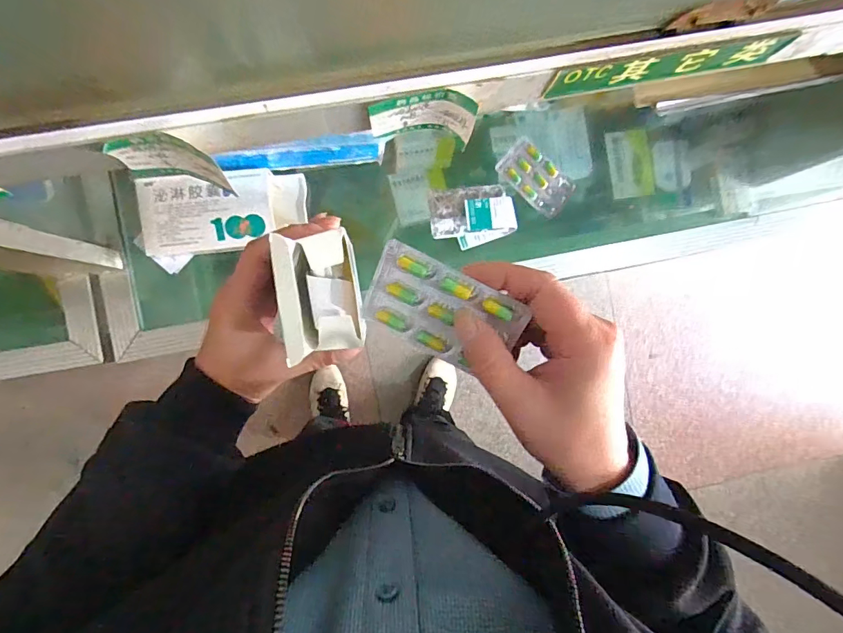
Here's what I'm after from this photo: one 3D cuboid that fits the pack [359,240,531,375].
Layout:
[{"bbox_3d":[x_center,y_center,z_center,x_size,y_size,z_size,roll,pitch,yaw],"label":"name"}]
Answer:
[{"bbox_3d":[0.012,-0.003,0.267,0.091,0.013,0.053,28,115,8],"label":"pack"}]

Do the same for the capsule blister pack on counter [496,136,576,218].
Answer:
[{"bbox_3d":[0.139,-0.169,0.546,0.055,0.008,0.095,-44,85,-3],"label":"capsule blister pack on counter"}]

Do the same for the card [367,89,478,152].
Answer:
[{"bbox_3d":[0.001,-0.109,0.247,0.056,0.034,0.013,1,89,-5],"label":"card"}]

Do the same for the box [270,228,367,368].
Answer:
[{"bbox_3d":[-0.062,-0.016,0.286,0.045,0.047,0.075,-8,90,-5],"label":"box"}]

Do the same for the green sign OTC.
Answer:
[{"bbox_3d":[0.140,-0.141,0.255,0.141,0.025,0.005,-11,90,-5],"label":"green sign OTC"}]

